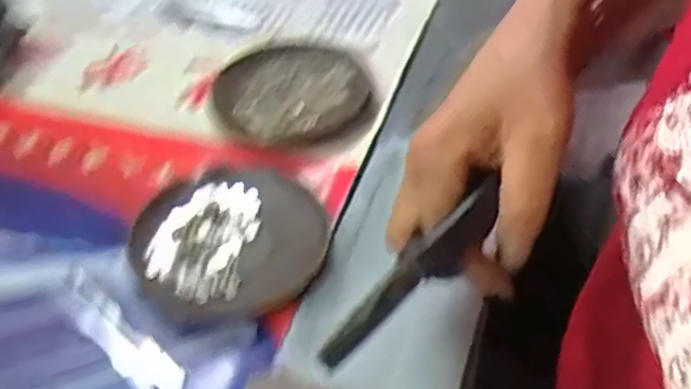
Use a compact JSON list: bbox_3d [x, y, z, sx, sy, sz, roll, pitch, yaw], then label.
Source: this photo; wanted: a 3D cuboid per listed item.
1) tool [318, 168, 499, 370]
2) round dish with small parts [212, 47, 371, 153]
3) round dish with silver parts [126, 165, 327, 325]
[{"bbox_3d":[0.028,0.034,0.307,0.104,0.016,0.019,-42,57,-13],"label":"tool"},{"bbox_3d":[-0.040,-0.076,0.516,0.107,0.014,0.110,-1,46,1],"label":"round dish with small parts"},{"bbox_3d":[-0.069,0.021,0.422,0.109,0.011,0.112,-1,46,1],"label":"round dish with silver parts"}]

